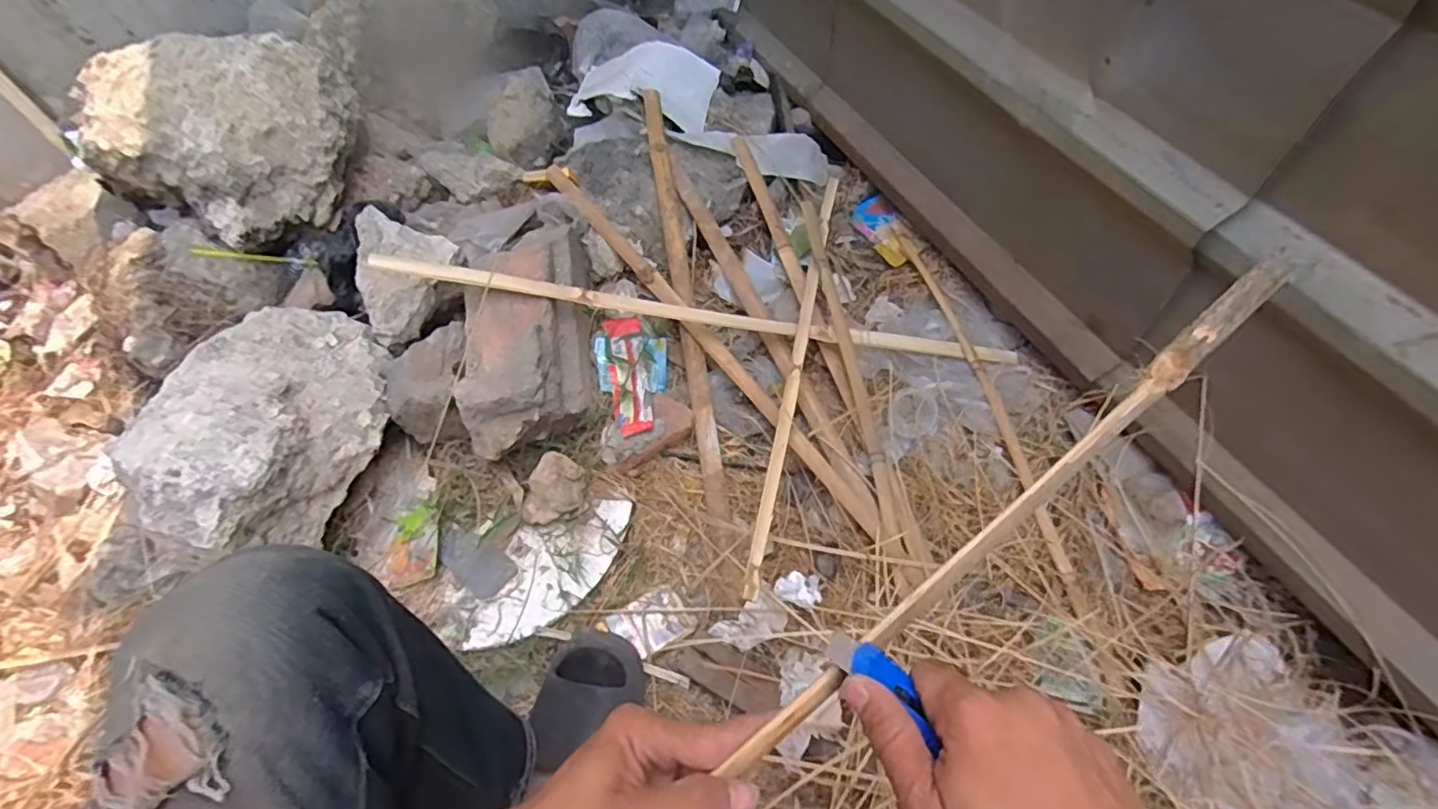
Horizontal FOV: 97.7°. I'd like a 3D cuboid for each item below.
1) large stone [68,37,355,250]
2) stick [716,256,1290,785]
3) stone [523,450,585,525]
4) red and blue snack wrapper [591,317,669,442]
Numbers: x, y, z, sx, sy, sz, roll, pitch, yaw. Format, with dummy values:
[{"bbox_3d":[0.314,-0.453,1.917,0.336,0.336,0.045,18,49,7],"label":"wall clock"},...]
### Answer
[{"bbox_3d":[-0.786,-0.442,0.992,0.403,0.182,0.303,20,62,14],"label":"large stone"},{"bbox_3d":[-0.021,0.199,0.309,0.861,0.018,0.020,-39,64,-6],"label":"stick"},{"bbox_3d":[-0.225,0.121,0.858,0.072,0.043,0.095,26,63,17],"label":"stone"},{"bbox_3d":[-0.133,-0.040,0.935,0.107,0.031,0.202,-4,59,0],"label":"red and blue snack wrapper"}]

